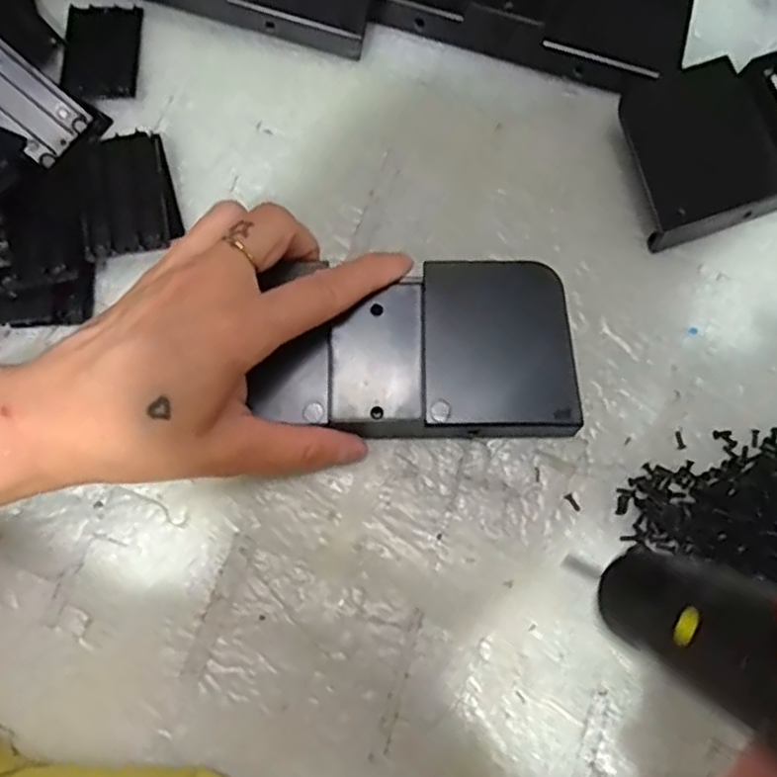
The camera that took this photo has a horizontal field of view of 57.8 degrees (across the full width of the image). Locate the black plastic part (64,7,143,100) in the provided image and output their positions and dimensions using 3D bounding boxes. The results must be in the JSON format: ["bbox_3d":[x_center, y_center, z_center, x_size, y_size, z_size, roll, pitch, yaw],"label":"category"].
[{"bbox_3d":[-0.139,-0.163,0.342,0.033,0.005,0.050,1,77,-1],"label":"black plastic part"}]

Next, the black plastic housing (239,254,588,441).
[{"bbox_3d":[0.013,-0.018,0.293,0.129,0.023,0.073,-2,77,-1],"label":"black plastic housing"}]

